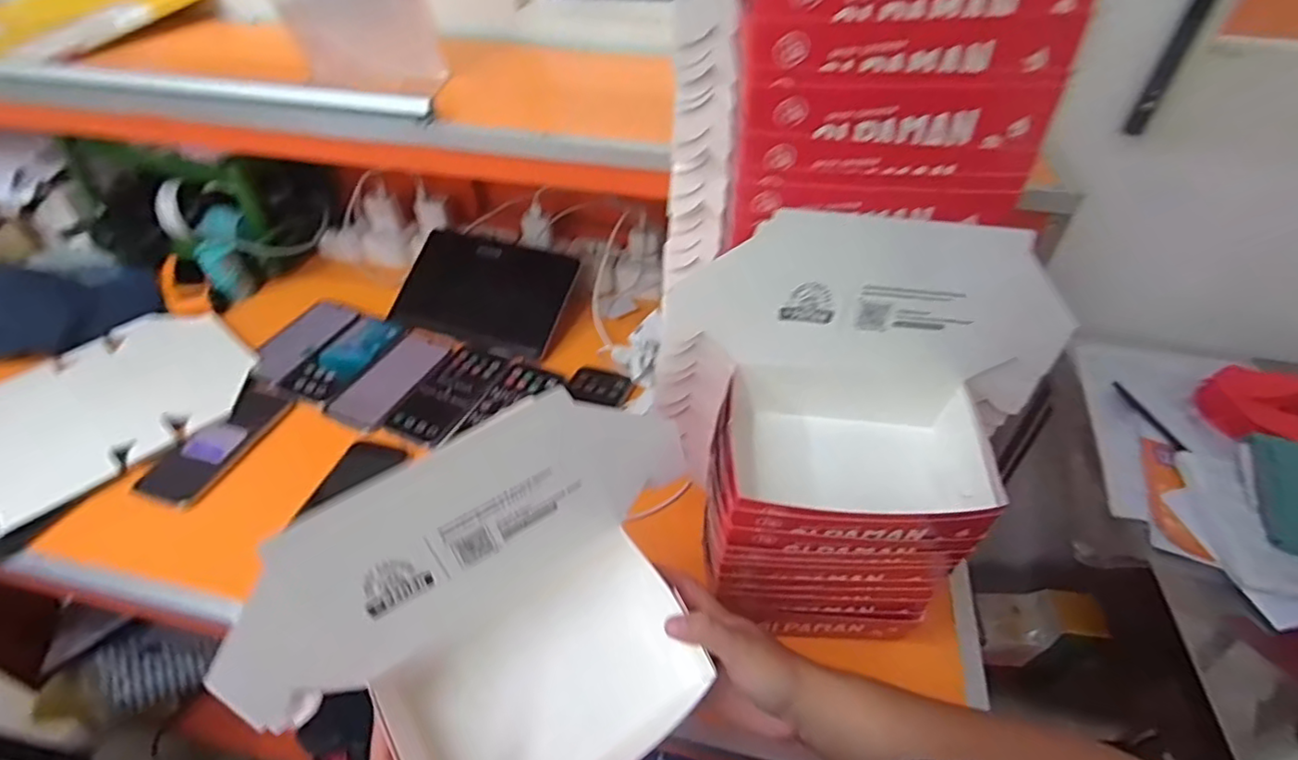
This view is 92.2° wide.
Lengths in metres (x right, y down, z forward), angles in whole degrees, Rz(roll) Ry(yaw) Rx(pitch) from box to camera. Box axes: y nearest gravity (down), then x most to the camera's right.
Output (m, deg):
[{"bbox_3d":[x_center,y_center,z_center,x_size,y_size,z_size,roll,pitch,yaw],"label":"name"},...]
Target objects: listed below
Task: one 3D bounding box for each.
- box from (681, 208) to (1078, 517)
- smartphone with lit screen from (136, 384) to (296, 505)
[{"bbox_3d":[0.162,0.013,0.440,0.271,0.212,0.111,3,43,2],"label":"box"},{"bbox_3d":[-0.501,0.071,0.730,0.075,0.012,0.171,15,45,15],"label":"smartphone with lit screen"}]

